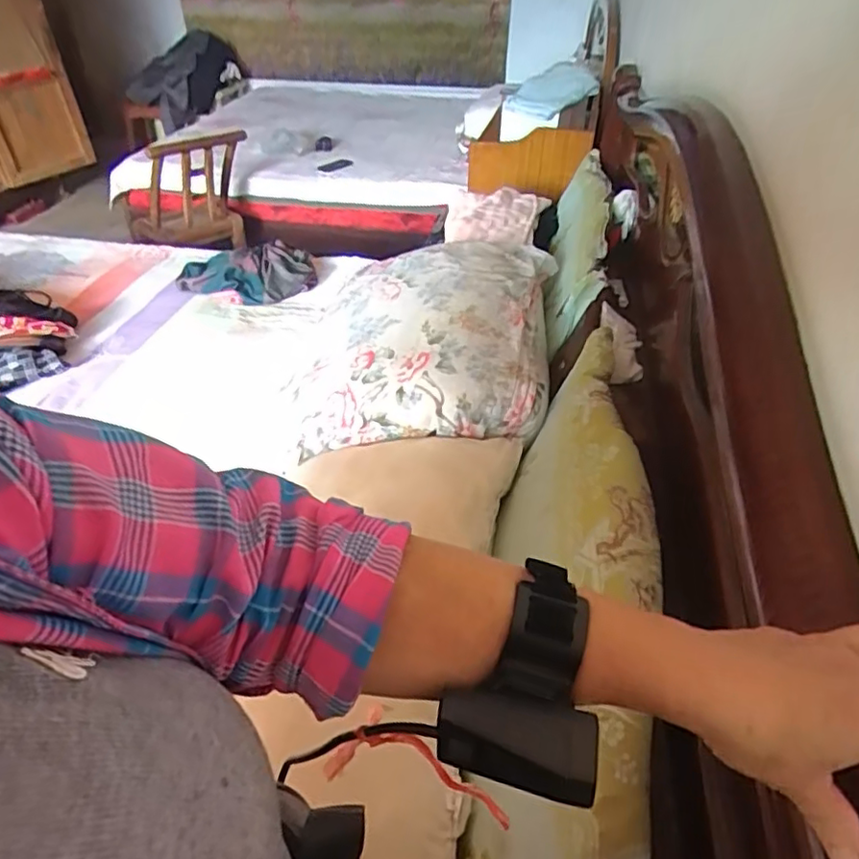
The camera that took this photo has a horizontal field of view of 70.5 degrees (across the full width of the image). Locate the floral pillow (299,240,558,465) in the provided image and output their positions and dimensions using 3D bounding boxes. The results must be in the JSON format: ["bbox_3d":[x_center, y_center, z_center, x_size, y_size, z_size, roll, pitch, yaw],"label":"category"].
[{"bbox_3d":[0.009,-0.204,1.128,0.422,0.144,0.539,5,40,5],"label":"floral pillow"}]

